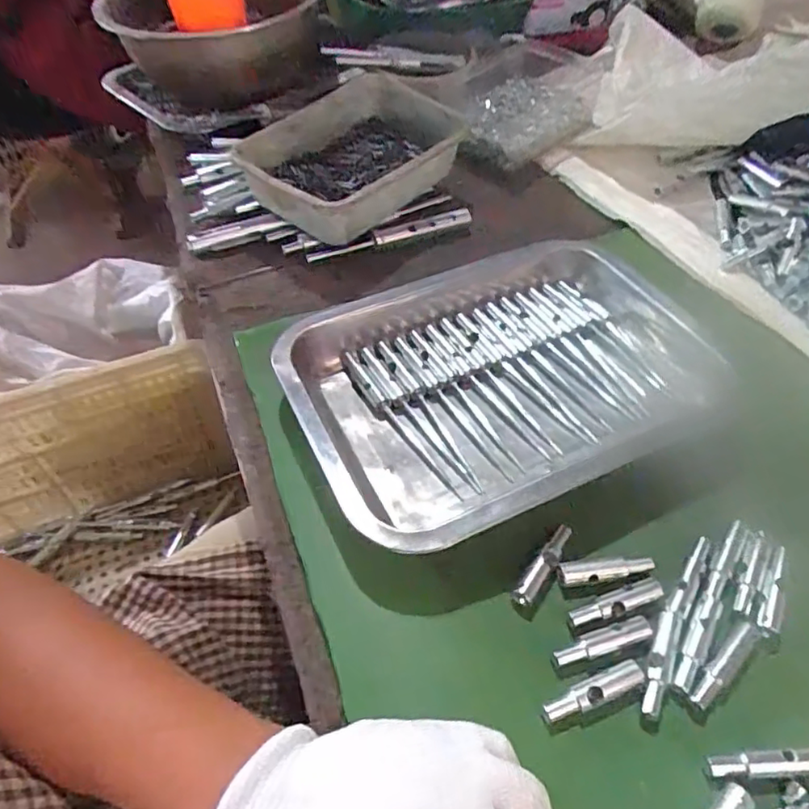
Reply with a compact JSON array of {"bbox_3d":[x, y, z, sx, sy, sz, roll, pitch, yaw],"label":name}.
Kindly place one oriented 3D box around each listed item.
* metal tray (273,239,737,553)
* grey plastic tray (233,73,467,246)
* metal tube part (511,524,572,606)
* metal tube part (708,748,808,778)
[{"bbox_3d":[0.068,-0.024,0.389,0.269,0.040,0.188,-22,54,-13],"label":"metal tray"},{"bbox_3d":[-0.039,-0.212,0.526,0.128,0.055,0.186,34,61,26],"label":"grey plastic tray"},{"bbox_3d":[0.075,0.086,0.324,0.010,0.011,0.052,32,60,25],"label":"metal tube part"},{"bbox_3d":[0.159,0.157,0.266,0.049,0.007,0.009,-4,52,1],"label":"metal tube part"}]

